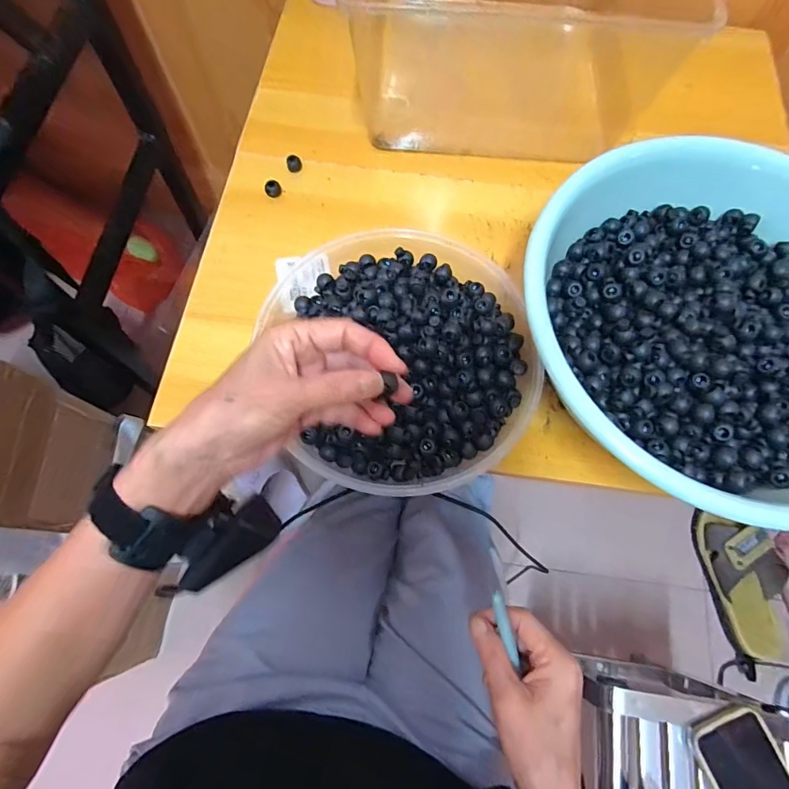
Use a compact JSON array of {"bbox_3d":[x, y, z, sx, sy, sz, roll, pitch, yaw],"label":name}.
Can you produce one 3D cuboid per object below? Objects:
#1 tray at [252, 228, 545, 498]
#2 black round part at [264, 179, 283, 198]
[{"bbox_3d":[0.002,-0.036,0.377,0.216,0.052,0.235,-6,72,-3],"label":"tray"},{"bbox_3d":[-0.121,-0.205,0.449,0.016,0.011,0.016,-18,73,-7],"label":"black round part"}]

